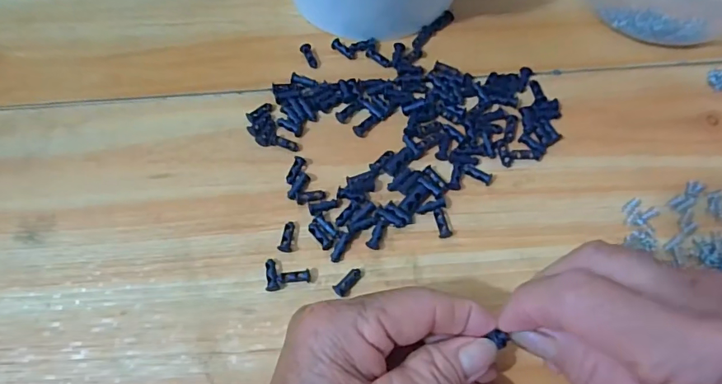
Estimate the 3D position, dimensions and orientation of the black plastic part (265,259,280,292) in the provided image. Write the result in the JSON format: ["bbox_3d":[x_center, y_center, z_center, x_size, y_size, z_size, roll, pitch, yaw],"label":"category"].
[{"bbox_3d":[-0.047,0.043,0.251,0.007,0.006,0.017,-9,66,-4],"label":"black plastic part"}]

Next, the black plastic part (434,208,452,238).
[{"bbox_3d":[0.044,0.017,0.262,0.007,0.004,0.017,-10,66,-4],"label":"black plastic part"}]

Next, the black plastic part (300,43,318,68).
[{"bbox_3d":[-0.033,-0.088,0.308,0.007,0.005,0.019,-23,68,-10],"label":"black plastic part"}]

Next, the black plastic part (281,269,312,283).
[{"bbox_3d":[-0.034,0.044,0.251,0.015,0.005,0.006,-5,66,-2],"label":"black plastic part"}]

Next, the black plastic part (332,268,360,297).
[{"bbox_3d":[-0.006,0.047,0.249,0.017,0.005,0.008,-39,71,-15],"label":"black plastic part"}]

